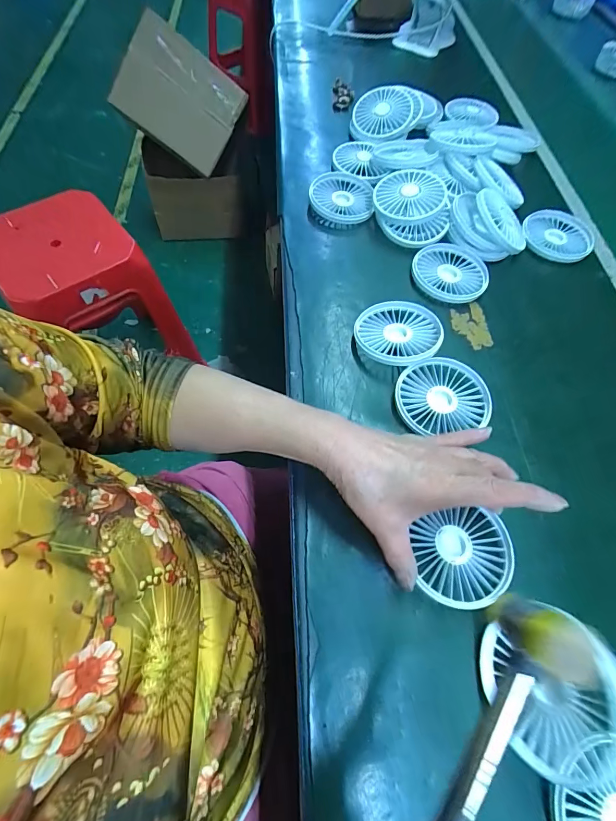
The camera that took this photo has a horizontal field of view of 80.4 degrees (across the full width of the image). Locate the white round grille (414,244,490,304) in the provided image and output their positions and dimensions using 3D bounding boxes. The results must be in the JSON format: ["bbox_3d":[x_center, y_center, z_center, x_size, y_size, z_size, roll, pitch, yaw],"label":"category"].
[{"bbox_3d":[0.172,-0.169,0.445,0.086,0.015,0.092,1,62,-2],"label":"white round grille"}]

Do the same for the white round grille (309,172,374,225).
[{"bbox_3d":[0.046,-0.297,0.507,0.084,0.023,0.089,5,63,-2],"label":"white round grille"}]

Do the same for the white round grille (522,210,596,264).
[{"bbox_3d":[0.336,-0.237,0.491,0.088,0.017,0.091,1,62,-2],"label":"white round grille"}]

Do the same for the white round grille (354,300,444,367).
[{"bbox_3d":[0.096,-0.082,0.389,0.088,0.018,0.088,-3,52,4],"label":"white round grille"}]

